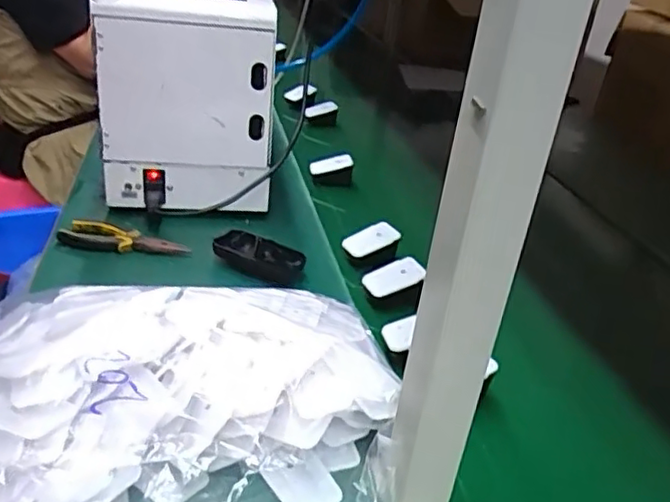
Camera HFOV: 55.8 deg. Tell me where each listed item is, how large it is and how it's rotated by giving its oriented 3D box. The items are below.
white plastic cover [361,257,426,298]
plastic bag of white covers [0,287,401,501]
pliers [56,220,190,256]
[{"bbox_3d":[0.069,0.031,0.743,0.071,0.033,0.009,-19,2,3],"label":"white plastic cover"},{"bbox_3d":[-0.132,0.119,0.482,0.351,0.074,0.256,5,28,-3],"label":"plastic bag of white covers"},{"bbox_3d":[-0.255,-0.010,0.767,0.153,0.011,0.046,12,50,5],"label":"pliers"}]

